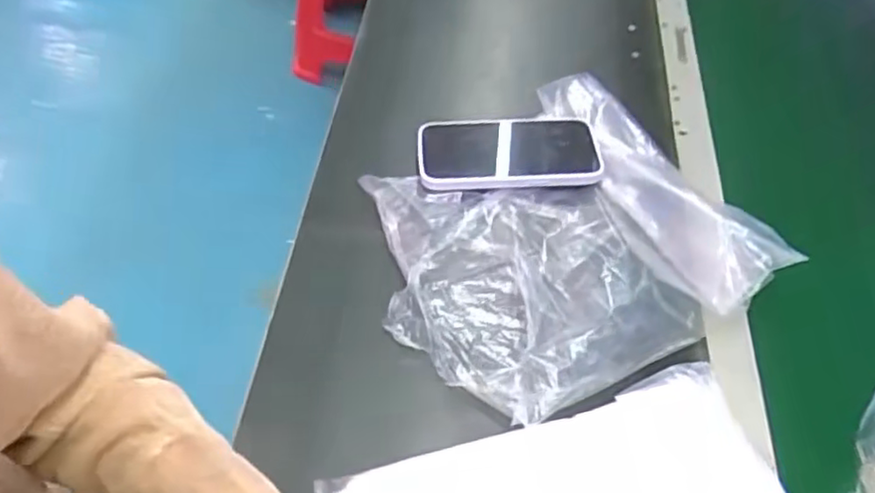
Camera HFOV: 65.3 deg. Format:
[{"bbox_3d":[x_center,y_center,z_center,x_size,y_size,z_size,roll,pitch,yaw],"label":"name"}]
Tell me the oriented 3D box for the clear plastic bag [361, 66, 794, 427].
[{"bbox_3d":[0.082,-0.014,0.506,0.262,0.054,0.239,-22,58,-21],"label":"clear plastic bag"}]

